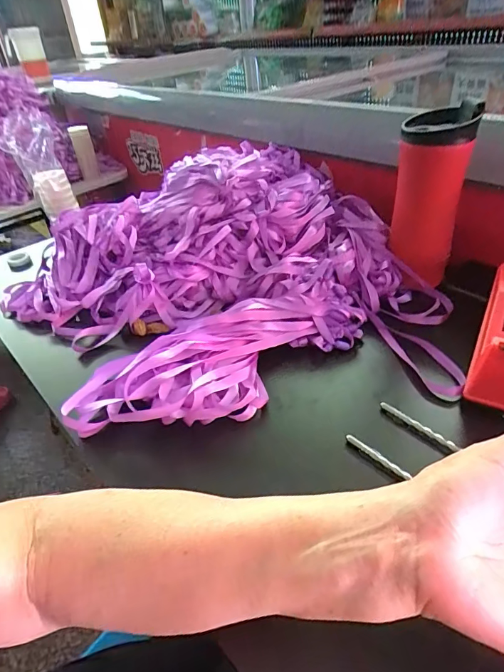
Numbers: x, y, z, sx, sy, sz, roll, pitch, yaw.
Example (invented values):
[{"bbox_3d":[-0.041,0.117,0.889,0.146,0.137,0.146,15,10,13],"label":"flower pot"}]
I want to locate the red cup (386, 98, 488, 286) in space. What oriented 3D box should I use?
[{"bbox_3d":[0.204,-0.160,0.492,0.076,0.176,0.065,7,40,16],"label":"red cup"}]

